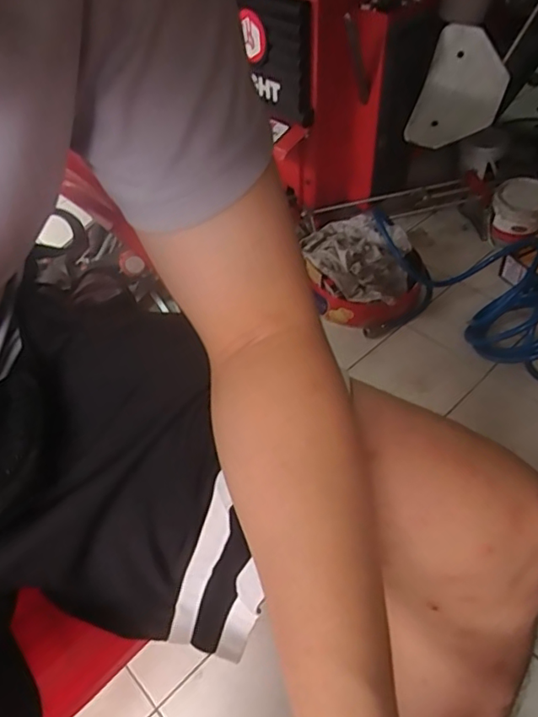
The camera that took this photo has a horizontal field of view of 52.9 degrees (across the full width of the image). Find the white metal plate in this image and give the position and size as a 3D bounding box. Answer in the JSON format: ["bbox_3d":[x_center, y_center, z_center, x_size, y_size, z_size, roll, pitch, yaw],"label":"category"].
[{"bbox_3d":[0.376,-0.532,1.074,0.160,0.223,0.046,31,20,33],"label":"white metal plate"}]

